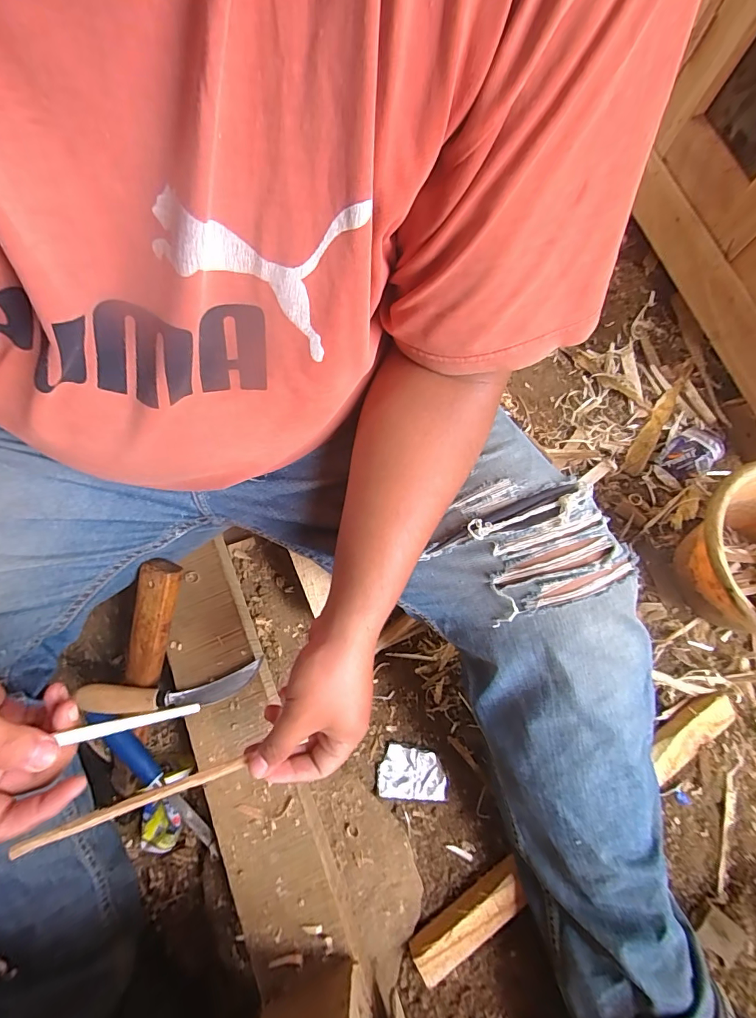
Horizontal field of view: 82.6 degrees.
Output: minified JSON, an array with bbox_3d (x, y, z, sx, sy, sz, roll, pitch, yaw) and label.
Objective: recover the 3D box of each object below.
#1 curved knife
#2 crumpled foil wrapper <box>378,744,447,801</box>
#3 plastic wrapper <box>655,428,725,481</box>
[{"bbox_3d":[-0.224,0.198,0.467,0.182,0.026,0.037,-7,72,-4],"label":"curved knife"},{"bbox_3d":[0.045,0.340,0.553,0.084,0.012,0.057,5,72,2],"label":"crumpled foil wrapper"},{"bbox_3d":[0.511,-0.091,0.697,0.106,0.034,0.069,-41,77,-12],"label":"plastic wrapper"}]

